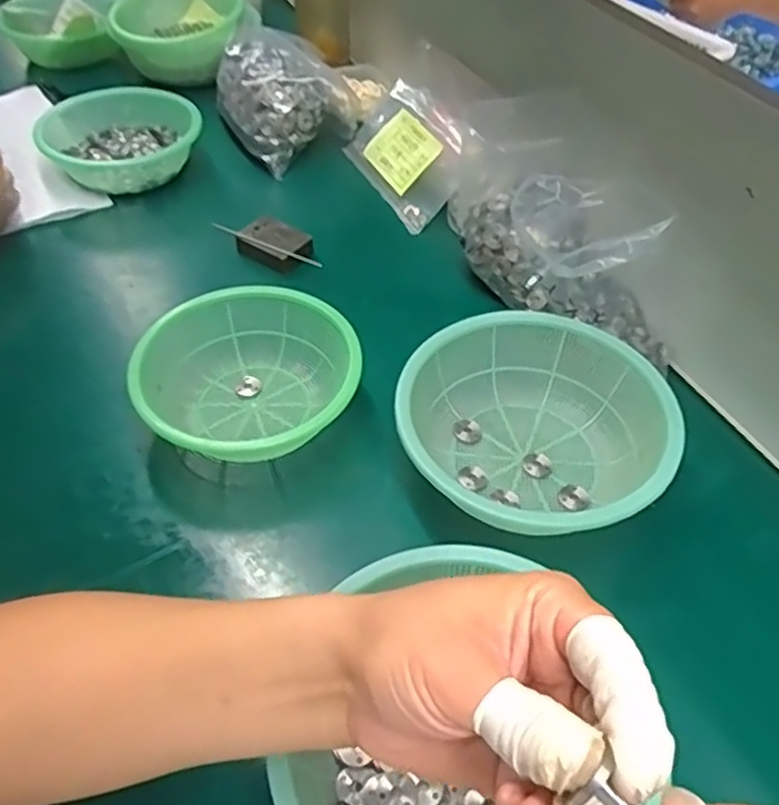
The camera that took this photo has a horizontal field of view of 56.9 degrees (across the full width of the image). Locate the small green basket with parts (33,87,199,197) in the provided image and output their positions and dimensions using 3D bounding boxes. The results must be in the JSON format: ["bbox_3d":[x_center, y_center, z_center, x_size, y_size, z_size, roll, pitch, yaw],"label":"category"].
[{"bbox_3d":[-0.292,-0.287,0.781,0.163,0.049,0.141,-27,54,-24],"label":"small green basket with parts"}]

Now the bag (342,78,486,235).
[{"bbox_3d":[0.020,-0.270,0.764,0.109,0.021,0.184,-49,51,18],"label":"bag"}]

